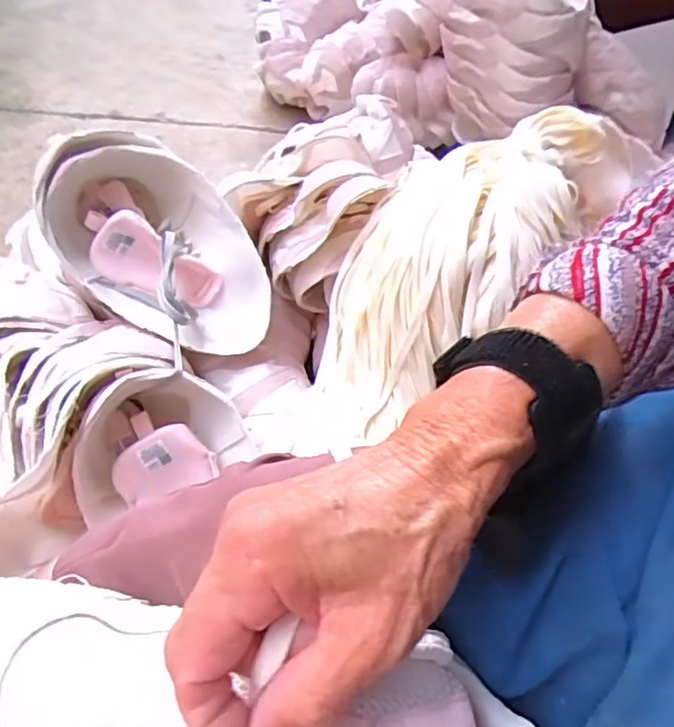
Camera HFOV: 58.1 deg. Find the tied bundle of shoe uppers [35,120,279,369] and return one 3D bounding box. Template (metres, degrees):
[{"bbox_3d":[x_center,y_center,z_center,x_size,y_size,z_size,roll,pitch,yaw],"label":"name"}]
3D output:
[{"bbox_3d":[-0.184,-0.117,0.622,0.167,0.257,0.153,-30,11,-10],"label":"tied bundle of shoe uppers"}]

